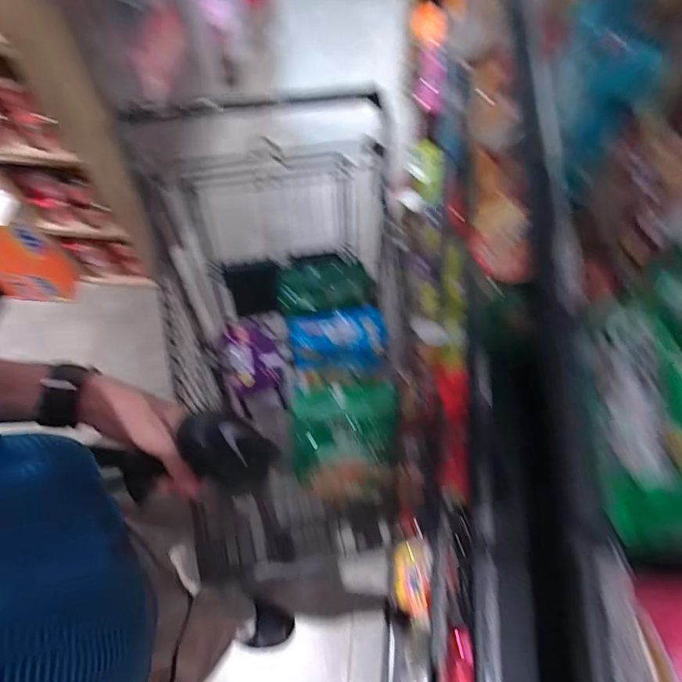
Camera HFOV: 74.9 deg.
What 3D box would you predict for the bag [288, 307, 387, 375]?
[{"bbox_3d":[-0.007,-0.007,0.887,0.184,0.080,0.127,-3,63,-3],"label":"bag"}]

